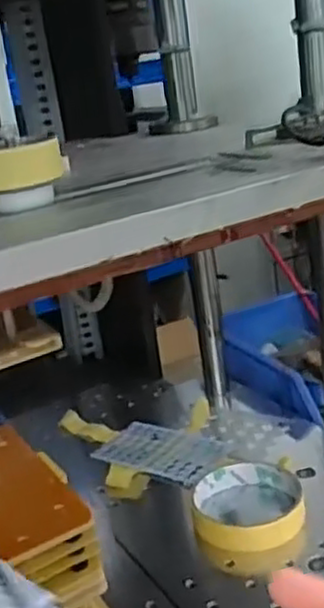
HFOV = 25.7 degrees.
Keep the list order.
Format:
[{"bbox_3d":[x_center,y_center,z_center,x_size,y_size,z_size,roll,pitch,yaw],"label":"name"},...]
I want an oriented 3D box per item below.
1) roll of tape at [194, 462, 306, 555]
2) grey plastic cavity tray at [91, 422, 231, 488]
[{"bbox_3d":[0.063,0.146,0.517,0.081,0.016,0.081,-7,19,2],"label":"roll of tape"},{"bbox_3d":[0.000,0.127,0.622,0.108,0.004,0.070,7,24,37],"label":"grey plastic cavity tray"}]

